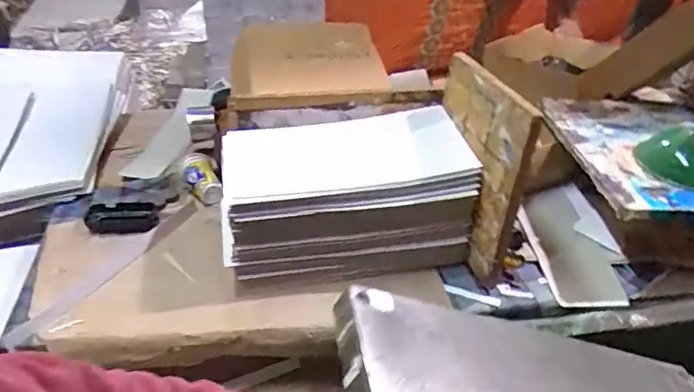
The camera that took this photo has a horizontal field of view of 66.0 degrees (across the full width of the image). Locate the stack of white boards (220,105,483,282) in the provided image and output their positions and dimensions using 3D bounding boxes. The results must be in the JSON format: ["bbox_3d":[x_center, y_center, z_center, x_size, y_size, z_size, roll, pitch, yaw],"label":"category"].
[{"bbox_3d":[0.001,-0.002,0.846,0.378,0.160,0.215,-5,38,-9],"label":"stack of white boards"}]

